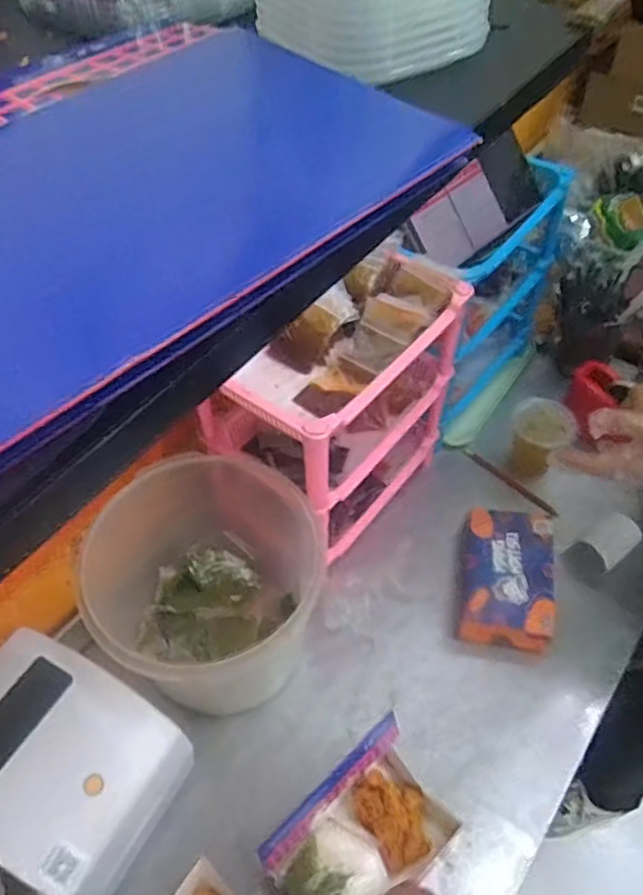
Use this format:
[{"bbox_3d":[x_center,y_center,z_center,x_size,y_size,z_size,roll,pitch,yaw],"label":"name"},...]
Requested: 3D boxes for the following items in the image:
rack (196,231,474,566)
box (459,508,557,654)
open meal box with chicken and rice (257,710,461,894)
[{"bbox_3d":[0.028,-0.050,0.845,0.311,0.310,0.211,-38,59,-25],"label":"rack"},{"bbox_3d":[0.243,0.170,0.849,0.115,0.079,0.182,9,51,9],"label":"box"},{"bbox_3d":[0.046,0.388,0.633,0.183,0.141,0.113,-36,58,-24],"label":"open meal box with chicken and rice"}]

